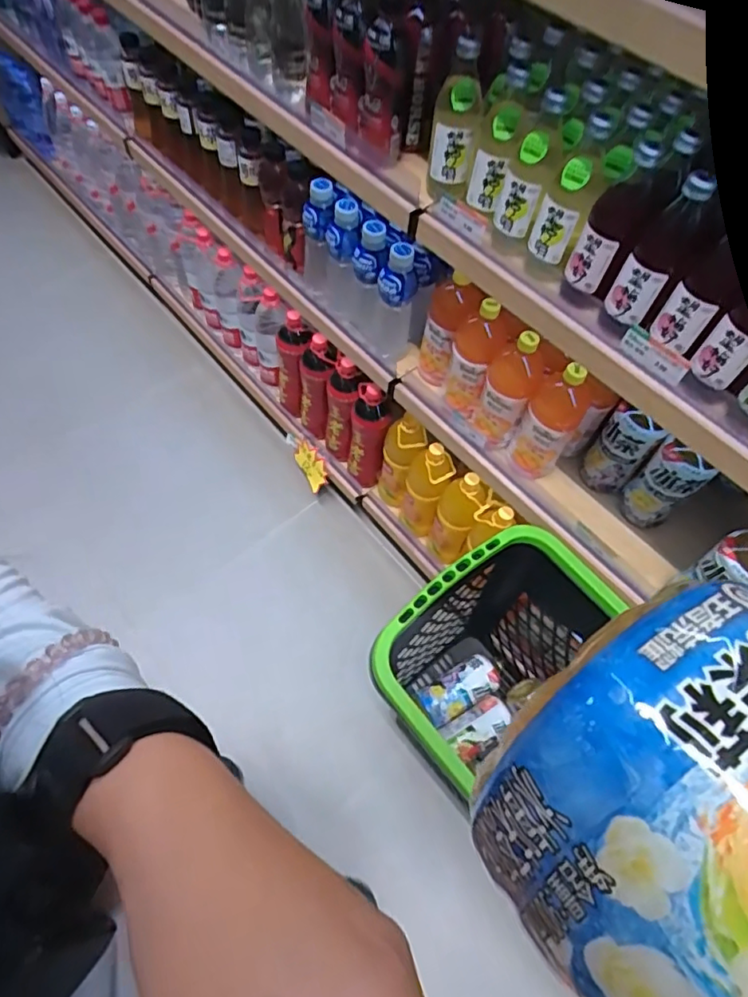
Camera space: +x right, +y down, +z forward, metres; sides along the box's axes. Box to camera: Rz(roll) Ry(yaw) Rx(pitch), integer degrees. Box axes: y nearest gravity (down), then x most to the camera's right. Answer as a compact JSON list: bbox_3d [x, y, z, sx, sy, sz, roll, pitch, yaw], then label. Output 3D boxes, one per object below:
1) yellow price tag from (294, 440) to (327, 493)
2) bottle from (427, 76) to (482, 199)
[{"bbox_3d":[-0.164,-0.086,1.511,0.009,0.074,0.130,-14,72,-54],"label":"yellow price tag"},{"bbox_3d":[0.098,-0.444,0.726,0.058,0.135,0.055,10,60,2],"label":"bottle"}]

